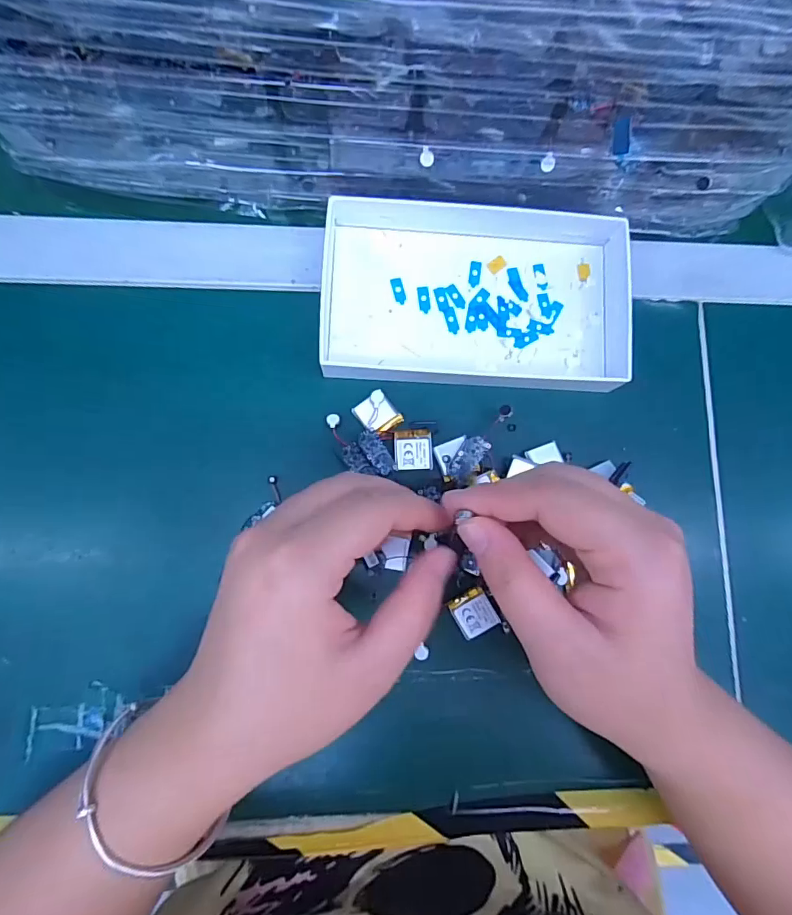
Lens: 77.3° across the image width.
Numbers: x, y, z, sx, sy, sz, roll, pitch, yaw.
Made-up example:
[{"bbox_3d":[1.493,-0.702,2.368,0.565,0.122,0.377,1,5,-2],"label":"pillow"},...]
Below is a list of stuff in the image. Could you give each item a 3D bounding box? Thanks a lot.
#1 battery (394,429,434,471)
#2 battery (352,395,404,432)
[{"bbox_3d":[0.010,-0.005,0.283,0.022,0.004,0.023,-1,83,-4],"label":"battery"},{"bbox_3d":[-0.010,-0.025,0.286,0.021,0.005,0.023,-39,87,-8],"label":"battery"}]

